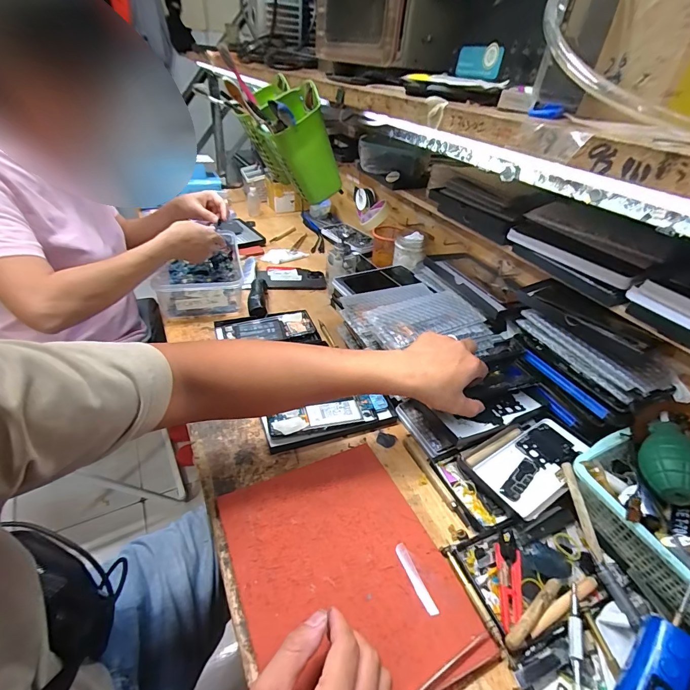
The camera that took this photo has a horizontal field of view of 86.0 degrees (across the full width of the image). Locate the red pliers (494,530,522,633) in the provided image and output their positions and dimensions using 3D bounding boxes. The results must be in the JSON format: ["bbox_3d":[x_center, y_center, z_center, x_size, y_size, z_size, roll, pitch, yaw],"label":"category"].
[{"bbox_3d":[0.165,0.232,0.374,0.024,0.008,0.095,14,38,10],"label":"red pliers"}]

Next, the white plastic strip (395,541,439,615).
[{"bbox_3d":[0.071,0.236,0.375,0.013,0.004,0.069,-11,41,-21],"label":"white plastic strip"}]

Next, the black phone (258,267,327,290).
[{"bbox_3d":[-0.120,-0.154,0.846,0.148,0.016,0.091,-1,38,-9],"label":"black phone"}]

